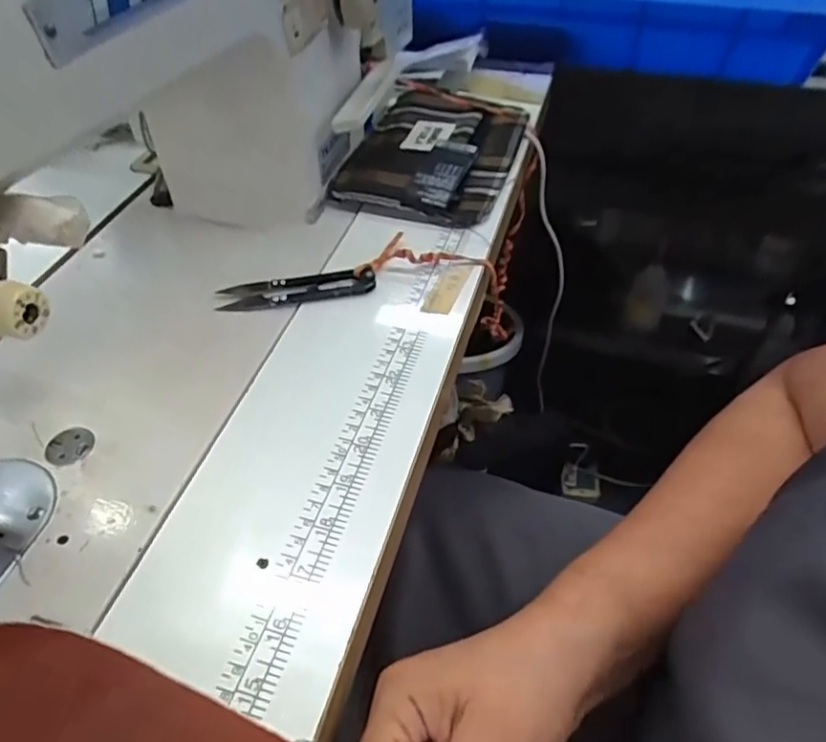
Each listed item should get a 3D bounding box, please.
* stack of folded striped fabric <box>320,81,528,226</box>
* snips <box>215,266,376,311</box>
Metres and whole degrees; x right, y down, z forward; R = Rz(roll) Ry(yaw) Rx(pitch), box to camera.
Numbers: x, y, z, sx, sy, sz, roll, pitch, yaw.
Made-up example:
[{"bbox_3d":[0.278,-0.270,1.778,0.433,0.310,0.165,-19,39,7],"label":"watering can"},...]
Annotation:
[{"bbox_3d":[0.017,-0.182,0.514,0.124,0.021,0.182,13,49,11],"label":"stack of folded striped fabric"},{"bbox_3d":[-0.076,-0.054,0.406,0.100,0.014,0.022,-6,48,-6],"label":"snips"}]

